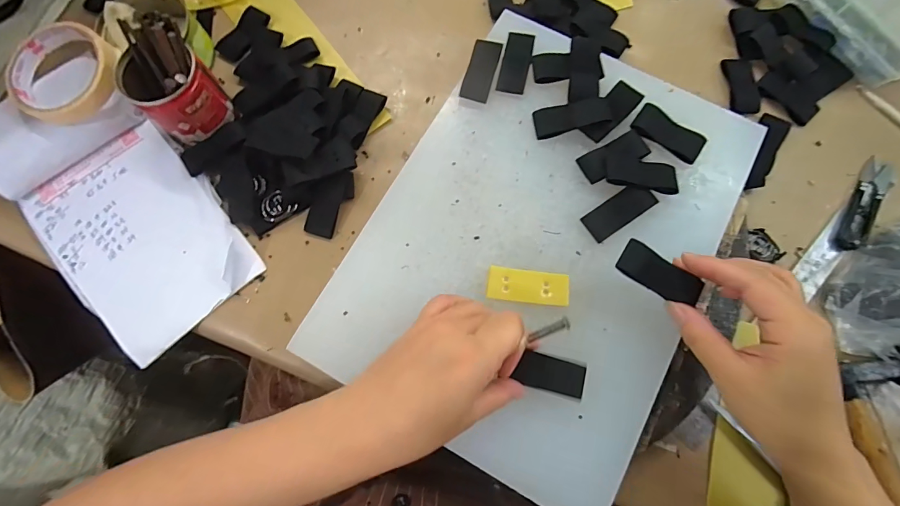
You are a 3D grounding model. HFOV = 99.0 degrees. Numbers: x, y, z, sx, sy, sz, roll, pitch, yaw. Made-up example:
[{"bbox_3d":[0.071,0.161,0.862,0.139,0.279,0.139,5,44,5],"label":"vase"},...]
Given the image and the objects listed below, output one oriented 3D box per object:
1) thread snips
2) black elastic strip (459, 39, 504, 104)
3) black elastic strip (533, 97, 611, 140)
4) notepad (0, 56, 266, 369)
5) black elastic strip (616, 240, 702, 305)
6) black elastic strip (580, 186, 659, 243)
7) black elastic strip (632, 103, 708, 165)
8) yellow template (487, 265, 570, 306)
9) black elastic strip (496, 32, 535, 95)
[{"bbox_3d":[0.376,-0.043,0.347,0.026,0.008,0.101,34,78,8],"label":"thread snips"},{"bbox_3d":[0.028,-0.164,0.344,0.025,0.004,0.061,16,76,4],"label":"black elastic strip"},{"bbox_3d":[0.105,-0.117,0.328,0.063,0.011,0.027,-10,76,-3],"label":"black elastic strip"},{"bbox_3d":[-0.295,-0.047,0.332,0.131,0.025,0.263,-41,80,-10],"label":"notepad"},{"bbox_3d":[0.150,0.016,0.274,0.060,0.004,0.027,33,73,6],"label":"black elastic strip"},{"bbox_3d":[0.137,-0.034,0.311,0.061,0.006,0.024,-33,78,-8],"label":"black elastic strip"},{"bbox_3d":[0.187,-0.102,0.329,0.060,0.004,0.030,35,78,8],"label":"black elastic strip"},{"bbox_3d":[0.061,0.025,0.299,0.061,0.004,0.025,6,76,1],"label":"yellow template"},{"bbox_3d":[0.060,-0.172,0.346,0.024,0.004,0.063,13,76,3],"label":"black elastic strip"}]

